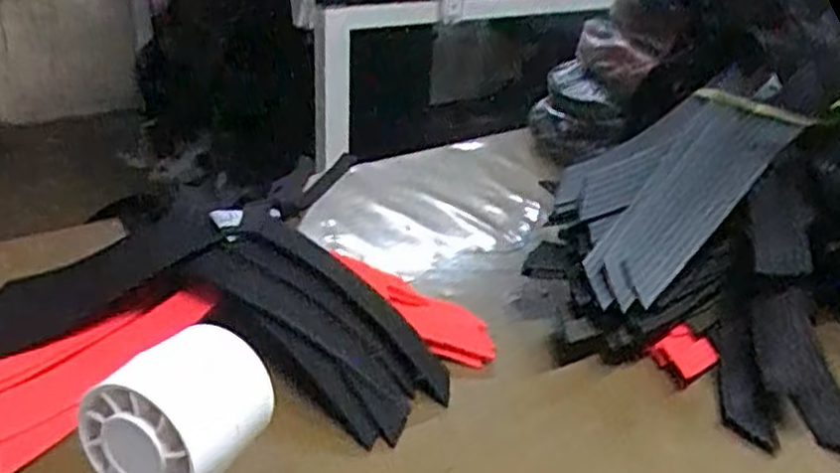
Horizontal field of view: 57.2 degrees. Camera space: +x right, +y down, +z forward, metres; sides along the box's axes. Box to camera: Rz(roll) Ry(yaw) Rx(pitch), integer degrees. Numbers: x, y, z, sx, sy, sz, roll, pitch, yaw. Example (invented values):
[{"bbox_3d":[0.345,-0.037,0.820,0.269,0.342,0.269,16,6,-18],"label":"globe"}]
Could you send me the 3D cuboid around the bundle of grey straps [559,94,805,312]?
[{"bbox_3d":[0.168,-0.038,0.549,0.106,0.040,0.179,39,86,32],"label":"bundle of grey straps"}]

